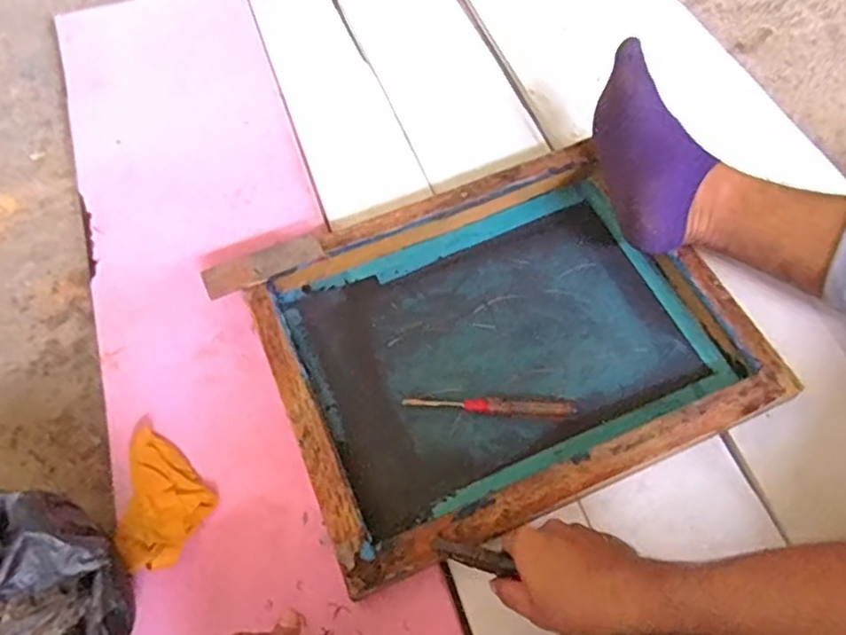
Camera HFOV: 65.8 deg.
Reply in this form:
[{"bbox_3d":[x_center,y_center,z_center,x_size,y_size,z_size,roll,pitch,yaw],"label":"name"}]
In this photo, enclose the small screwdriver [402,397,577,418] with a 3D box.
[{"bbox_3d":[0.065,0.086,0.643,0.164,0.016,0.015,4,64,4],"label":"small screwdriver"}]

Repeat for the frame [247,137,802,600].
[{"bbox_3d":[0.068,0.006,0.672,0.432,0.044,0.381,-22,65,-9],"label":"frame"}]

